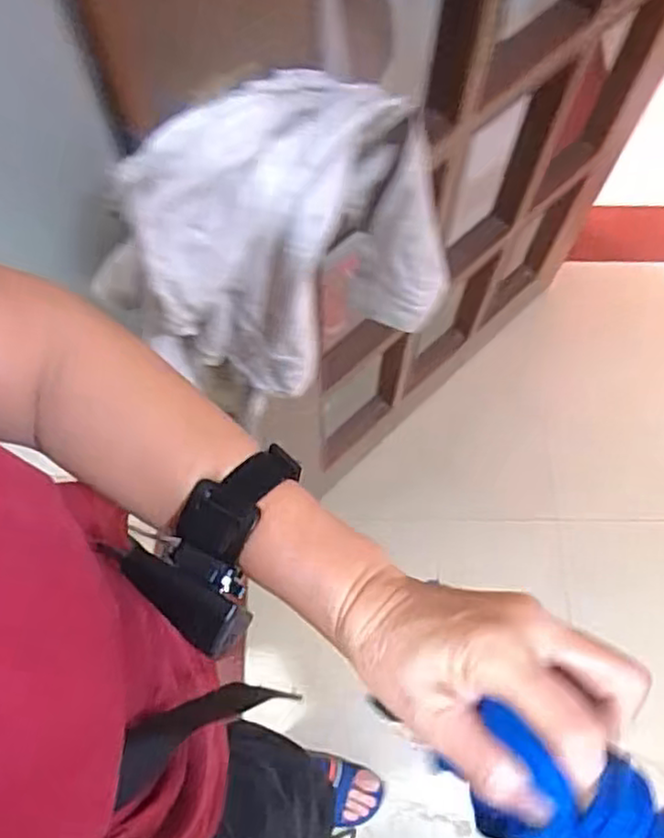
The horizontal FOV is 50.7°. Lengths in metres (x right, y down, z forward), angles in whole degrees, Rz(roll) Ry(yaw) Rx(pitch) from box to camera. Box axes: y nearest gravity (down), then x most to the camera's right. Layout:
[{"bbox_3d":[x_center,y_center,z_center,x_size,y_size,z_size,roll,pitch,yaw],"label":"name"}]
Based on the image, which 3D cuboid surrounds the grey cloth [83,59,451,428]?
[{"bbox_3d":[-0.025,-0.116,0.492,0.228,0.241,0.089,-29,71,-12],"label":"grey cloth"}]

